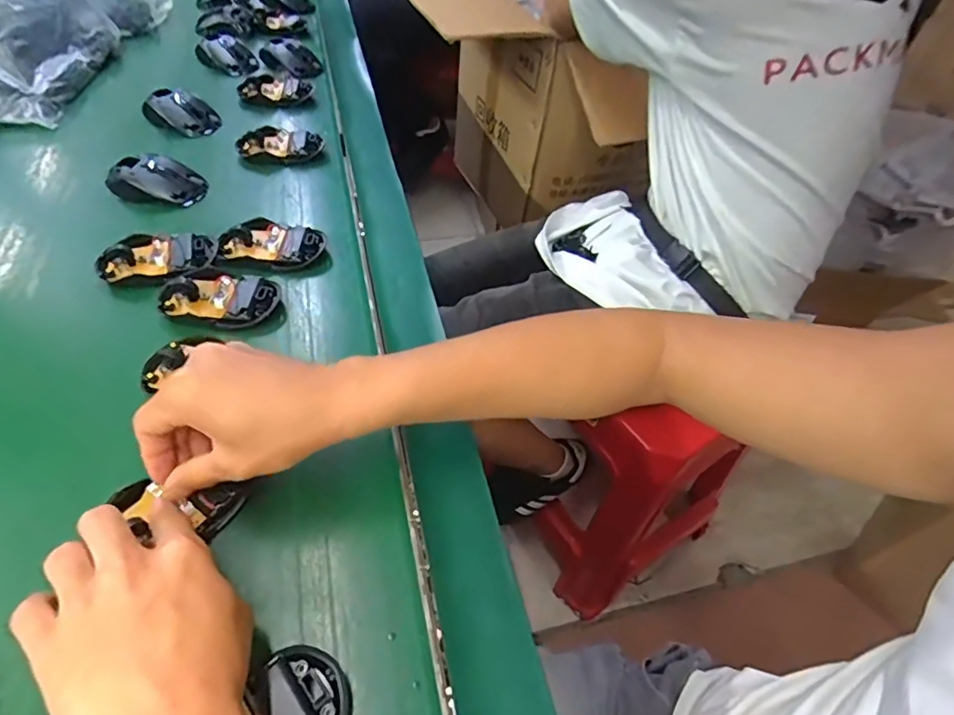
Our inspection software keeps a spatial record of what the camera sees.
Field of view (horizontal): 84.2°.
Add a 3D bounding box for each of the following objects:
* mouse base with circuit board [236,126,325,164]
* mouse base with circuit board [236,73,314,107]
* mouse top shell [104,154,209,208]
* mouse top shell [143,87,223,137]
[{"bbox_3d":[-0.222,-0.241,0.599,0.091,0.024,0.052,-11,52,-15],"label":"mouse base with circuit board"},{"bbox_3d":[-0.260,-0.349,0.683,0.084,0.024,0.047,6,49,-1],"label":"mouse base with circuit board"},{"bbox_3d":[-0.326,-0.180,0.538,0.086,0.026,0.061,17,50,9],"label":"mouse top shell"},{"bbox_3d":[-0.349,-0.291,0.625,0.077,0.027,0.055,25,52,15],"label":"mouse top shell"}]

